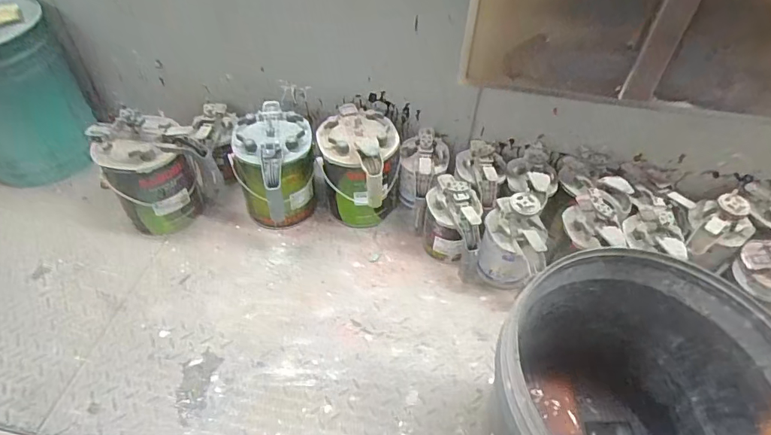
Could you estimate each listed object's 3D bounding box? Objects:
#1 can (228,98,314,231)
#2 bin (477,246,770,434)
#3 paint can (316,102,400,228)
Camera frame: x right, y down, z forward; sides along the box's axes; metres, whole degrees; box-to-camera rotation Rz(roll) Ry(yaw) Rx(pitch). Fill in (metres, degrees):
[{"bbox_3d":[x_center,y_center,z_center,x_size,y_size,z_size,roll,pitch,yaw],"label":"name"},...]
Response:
[{"bbox_3d":[-0.235,-0.102,1.040,0.159,0.230,0.155,2,48,-2],"label":"can"},{"bbox_3d":[0.278,0.259,0.602,0.307,0.311,0.321,2,49,-2],"label":"bin"},{"bbox_3d":[-0.059,-0.102,1.055,0.158,0.236,0.170,2,49,-2],"label":"paint can"}]

